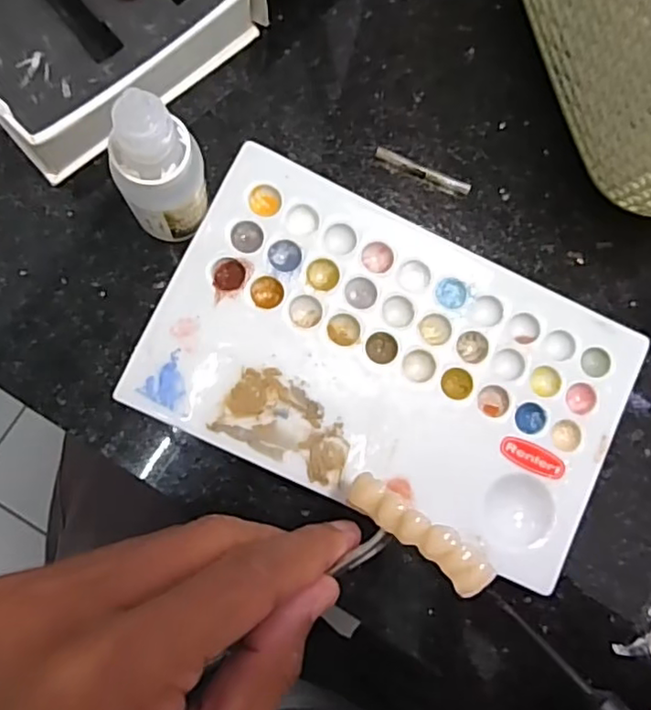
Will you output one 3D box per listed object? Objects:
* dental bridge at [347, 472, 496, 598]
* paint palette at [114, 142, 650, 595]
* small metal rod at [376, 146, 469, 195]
[{"bbox_3d":[0.025,0.049,0.169,0.044,0.007,0.012,34,83,19],"label":"dental bridge"},{"bbox_3d":[0.024,0.002,0.205,0.153,0.013,0.097,25,84,-4],"label":"paint palette"},{"bbox_3d":[0.035,-0.065,0.216,0.035,0.004,0.004,21,84,-4],"label":"small metal rod"}]

